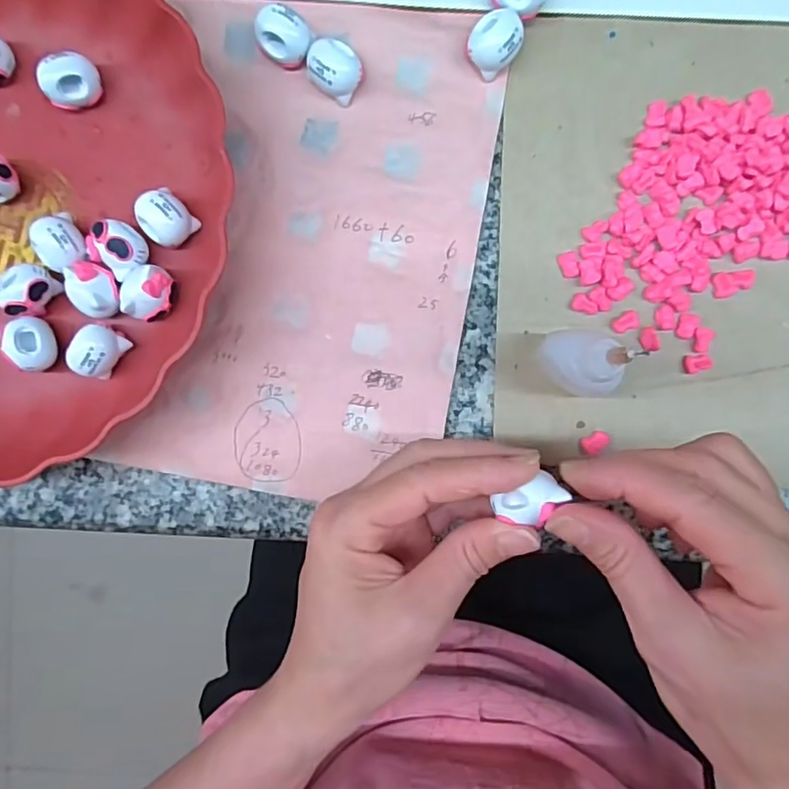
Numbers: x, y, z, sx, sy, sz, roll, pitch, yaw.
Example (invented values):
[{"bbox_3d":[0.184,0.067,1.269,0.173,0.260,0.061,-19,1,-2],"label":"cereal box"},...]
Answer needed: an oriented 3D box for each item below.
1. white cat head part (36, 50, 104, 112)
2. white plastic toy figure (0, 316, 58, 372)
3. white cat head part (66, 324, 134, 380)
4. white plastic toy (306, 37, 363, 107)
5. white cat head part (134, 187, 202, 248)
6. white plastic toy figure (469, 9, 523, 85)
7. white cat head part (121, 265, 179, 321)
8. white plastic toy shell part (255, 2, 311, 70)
[{"bbox_3d":[-0.154,-0.149,0.277,0.025,0.021,0.018,-26,90,4],"label":"white cat head part"},{"bbox_3d":[-0.172,-0.024,0.278,0.016,0.023,0.025,5,92,3],"label":"white plastic toy figure"},{"bbox_3d":[-0.140,-0.021,0.276,0.018,0.021,0.023,41,94,1],"label":"white cat head part"},{"bbox_3d":[-0.028,-0.154,0.275,0.024,0.019,0.026,0,92,3],"label":"white plastic toy"},{"bbox_3d":[-0.109,-0.083,0.275,0.022,0.020,0.023,0,92,3],"label":"white cat head part"},{"bbox_3d":[0.047,-0.163,0.271,0.024,0.017,0.025,0,92,3],"label":"white plastic toy figure"},{"bbox_3d":[-0.117,-0.048,0.276,0.023,0.021,0.026,31,93,2],"label":"white cat head part"},{"bbox_3d":[-0.052,-0.167,0.275,0.024,0.023,0.020,9,92,3],"label":"white plastic toy shell part"}]

